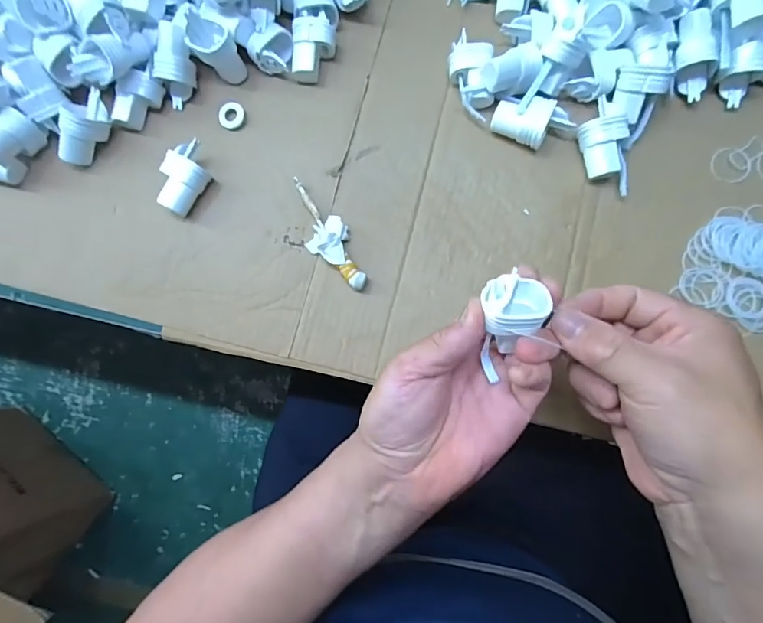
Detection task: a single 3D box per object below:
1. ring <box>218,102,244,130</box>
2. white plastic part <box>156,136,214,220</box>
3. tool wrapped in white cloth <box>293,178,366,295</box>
[{"bbox_3d":[-0.132,-0.172,0.389,0.022,0.004,0.025,20,82,6],"label":"ring"},{"bbox_3d":[-0.163,-0.112,0.372,0.033,0.028,0.061,28,83,7],"label":"white plastic part"},{"bbox_3d":[-0.046,-0.063,0.364,0.035,0.015,0.106,-37,81,-4],"label":"tool wrapped in white cloth"}]

